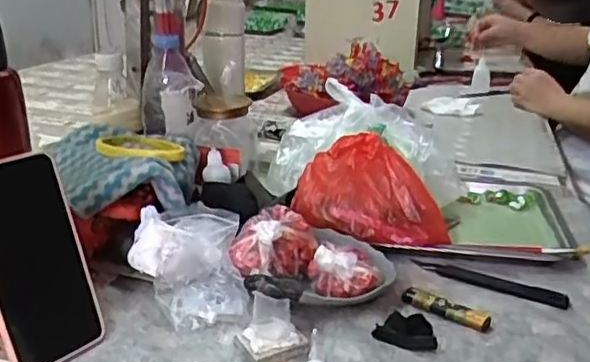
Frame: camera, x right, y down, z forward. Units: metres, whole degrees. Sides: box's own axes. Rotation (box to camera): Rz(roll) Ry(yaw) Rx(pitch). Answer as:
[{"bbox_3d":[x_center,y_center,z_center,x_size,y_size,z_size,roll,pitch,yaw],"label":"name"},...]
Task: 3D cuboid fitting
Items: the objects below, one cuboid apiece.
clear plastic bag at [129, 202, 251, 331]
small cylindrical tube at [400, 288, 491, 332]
[{"bbox_3d":[-0.100,0.075,0.581,0.100,0.071,0.111,-2,21,-11],"label":"clear plastic bag"},{"bbox_3d":[0.134,0.114,0.567,0.080,0.015,0.019,17,26,35],"label":"small cylindrical tube"}]

